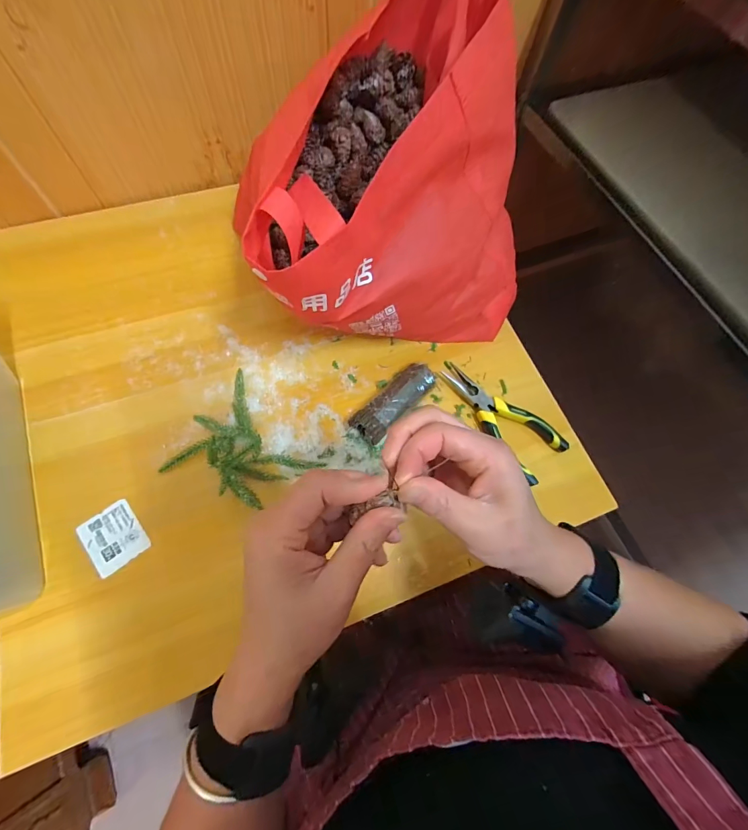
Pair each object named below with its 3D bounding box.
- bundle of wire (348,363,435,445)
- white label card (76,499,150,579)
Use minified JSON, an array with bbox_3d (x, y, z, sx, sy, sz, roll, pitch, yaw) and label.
[{"bbox_3d":[0.022,-0.015,0.429,0.040,0.026,0.110,39,71,13],"label":"bundle of wire"},{"bbox_3d":[-0.249,0.117,0.367,0.049,0.004,0.056,-35,73,-16],"label":"white label card"}]

